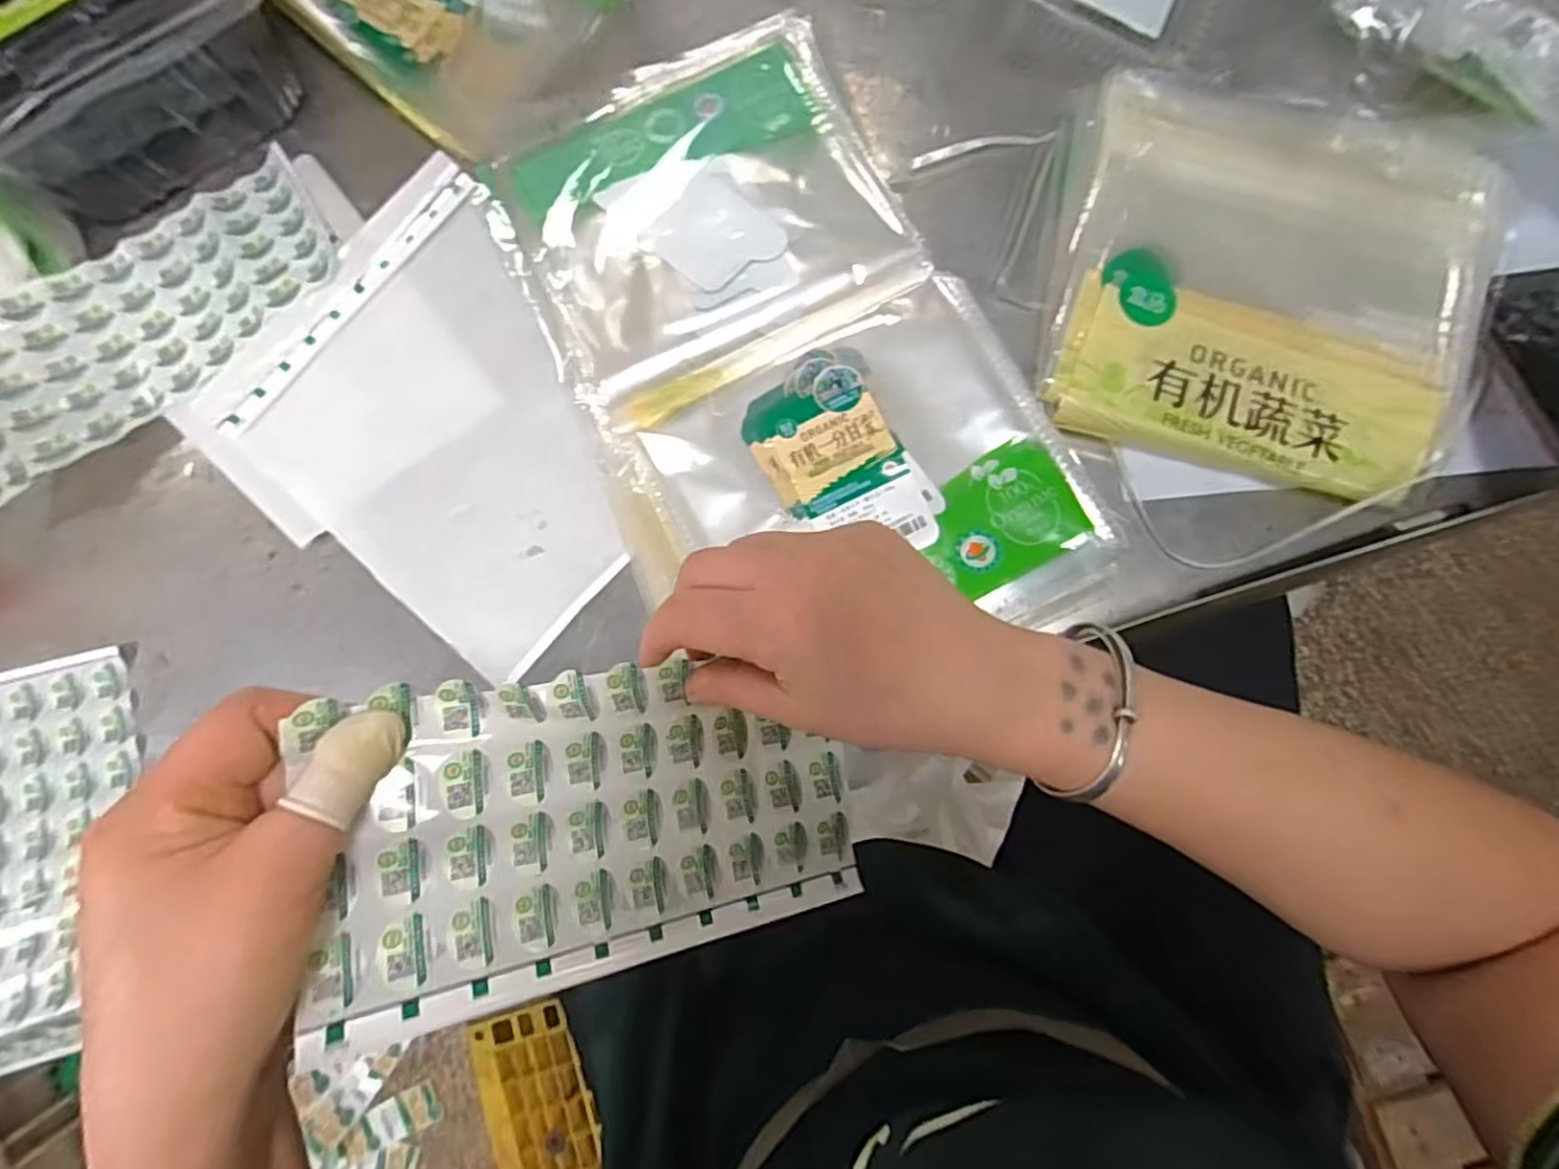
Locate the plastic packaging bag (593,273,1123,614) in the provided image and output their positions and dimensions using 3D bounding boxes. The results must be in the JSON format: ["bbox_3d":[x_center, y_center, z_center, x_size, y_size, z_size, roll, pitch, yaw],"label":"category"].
[{"bbox_3d":[0.034,-0.059,0.396,0.237,0.018,0.182,-21,82,0],"label":"plastic packaging bag"}]

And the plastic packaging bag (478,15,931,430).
[{"bbox_3d":[-0.047,-0.219,0.412,0.205,0.011,0.197,-26,82,0],"label":"plastic packaging bag"}]

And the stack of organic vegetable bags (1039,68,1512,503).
[{"bbox_3d":[0.256,-0.165,0.383,0.212,0.021,0.211,14,84,5],"label":"stack of organic vegetable bags"}]

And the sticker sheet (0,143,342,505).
[{"bbox_3d":[-0.386,-0.148,0.414,0.262,0.032,0.102,-39,82,-2],"label":"sticker sheet"}]

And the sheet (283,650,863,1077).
[{"bbox_3d":[-0.061,0.089,0.276,0.200,0.011,0.109,-3,85,-30],"label":"sheet"}]

